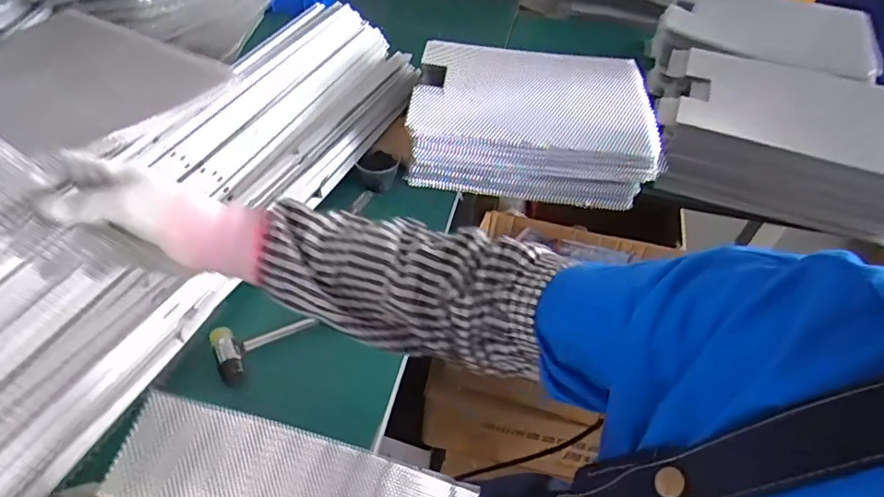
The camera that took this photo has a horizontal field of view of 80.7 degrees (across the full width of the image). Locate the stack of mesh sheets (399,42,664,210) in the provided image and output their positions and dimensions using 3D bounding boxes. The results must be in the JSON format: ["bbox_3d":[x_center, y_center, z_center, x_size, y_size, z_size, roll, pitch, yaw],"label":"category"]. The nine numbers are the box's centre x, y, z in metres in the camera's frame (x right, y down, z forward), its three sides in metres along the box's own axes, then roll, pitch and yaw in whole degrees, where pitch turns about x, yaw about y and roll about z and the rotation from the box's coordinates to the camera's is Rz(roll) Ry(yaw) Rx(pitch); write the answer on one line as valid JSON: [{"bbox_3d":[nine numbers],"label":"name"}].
[{"bbox_3d":[0.139,-0.203,0.832,0.361,0.150,0.231,9,46,4],"label":"stack of mesh sheets"}]

